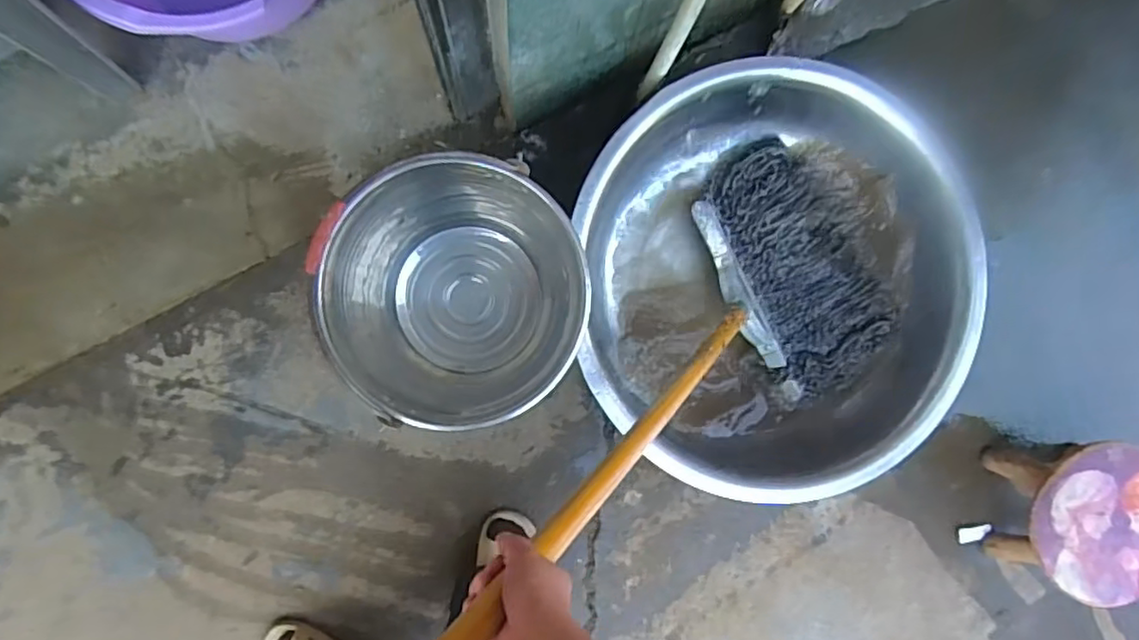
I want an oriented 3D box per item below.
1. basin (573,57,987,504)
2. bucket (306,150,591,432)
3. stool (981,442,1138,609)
[{"bbox_3d":[0.322,-0.056,1.063,0.619,0.186,0.609,0,91,-8],"label":"basin"},{"bbox_3d":[-0.161,-0.034,0.945,0.321,0.299,0.314,0,91,-8],"label":"bucket"},{"bbox_3d":[0.863,0.331,1.132,0.245,0.173,0.254,15,88,-5],"label":"stool"}]

